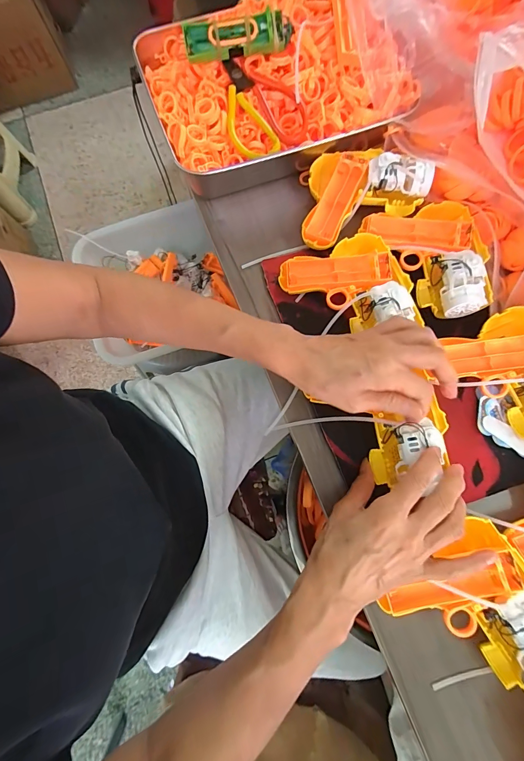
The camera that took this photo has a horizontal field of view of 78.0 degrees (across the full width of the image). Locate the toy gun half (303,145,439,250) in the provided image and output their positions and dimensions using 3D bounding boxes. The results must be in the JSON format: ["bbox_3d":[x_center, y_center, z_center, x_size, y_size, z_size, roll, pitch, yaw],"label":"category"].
[{"bbox_3d":[0.121,-0.214,0.378,0.133,0.042,0.118,6,76,3],"label":"toy gun half"}]

